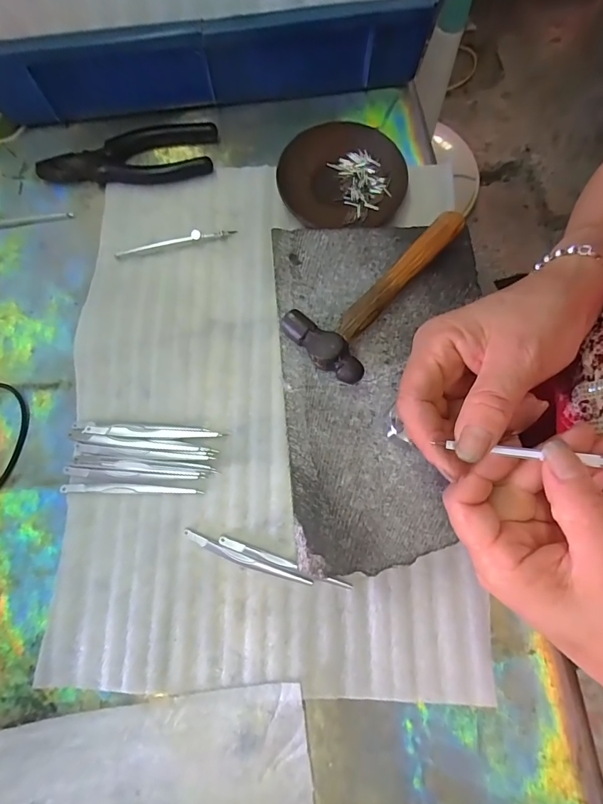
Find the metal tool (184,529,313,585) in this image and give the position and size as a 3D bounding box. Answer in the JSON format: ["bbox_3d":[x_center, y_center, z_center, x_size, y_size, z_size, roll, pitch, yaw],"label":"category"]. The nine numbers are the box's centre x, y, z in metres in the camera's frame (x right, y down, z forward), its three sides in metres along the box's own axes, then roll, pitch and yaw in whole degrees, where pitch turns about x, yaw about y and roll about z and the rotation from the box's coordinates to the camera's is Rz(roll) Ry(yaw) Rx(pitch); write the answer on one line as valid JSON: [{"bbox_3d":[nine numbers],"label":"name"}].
[{"bbox_3d":[-0.041,0.118,0.310,0.100,0.005,0.009,21,77,5],"label":"metal tool"}]

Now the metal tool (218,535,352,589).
[{"bbox_3d":[-0.013,0.120,0.309,0.103,0.004,0.006,19,77,5],"label":"metal tool"}]

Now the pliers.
[{"bbox_3d":[-0.163,-0.231,0.389,0.163,0.015,0.055,-6,76,-1],"label":"pliers"}]

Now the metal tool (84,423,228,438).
[{"bbox_3d":[-0.116,0.024,0.330,0.108,0.007,0.010,4,76,1],"label":"metal tool"}]

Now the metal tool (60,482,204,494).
[{"bbox_3d":[-0.131,0.067,0.321,0.107,0.004,0.008,0,76,0],"label":"metal tool"}]

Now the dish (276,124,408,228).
[{"bbox_3d":[0.038,-0.209,0.383,0.116,0.012,0.103,-7,76,-1],"label":"dish"}]

